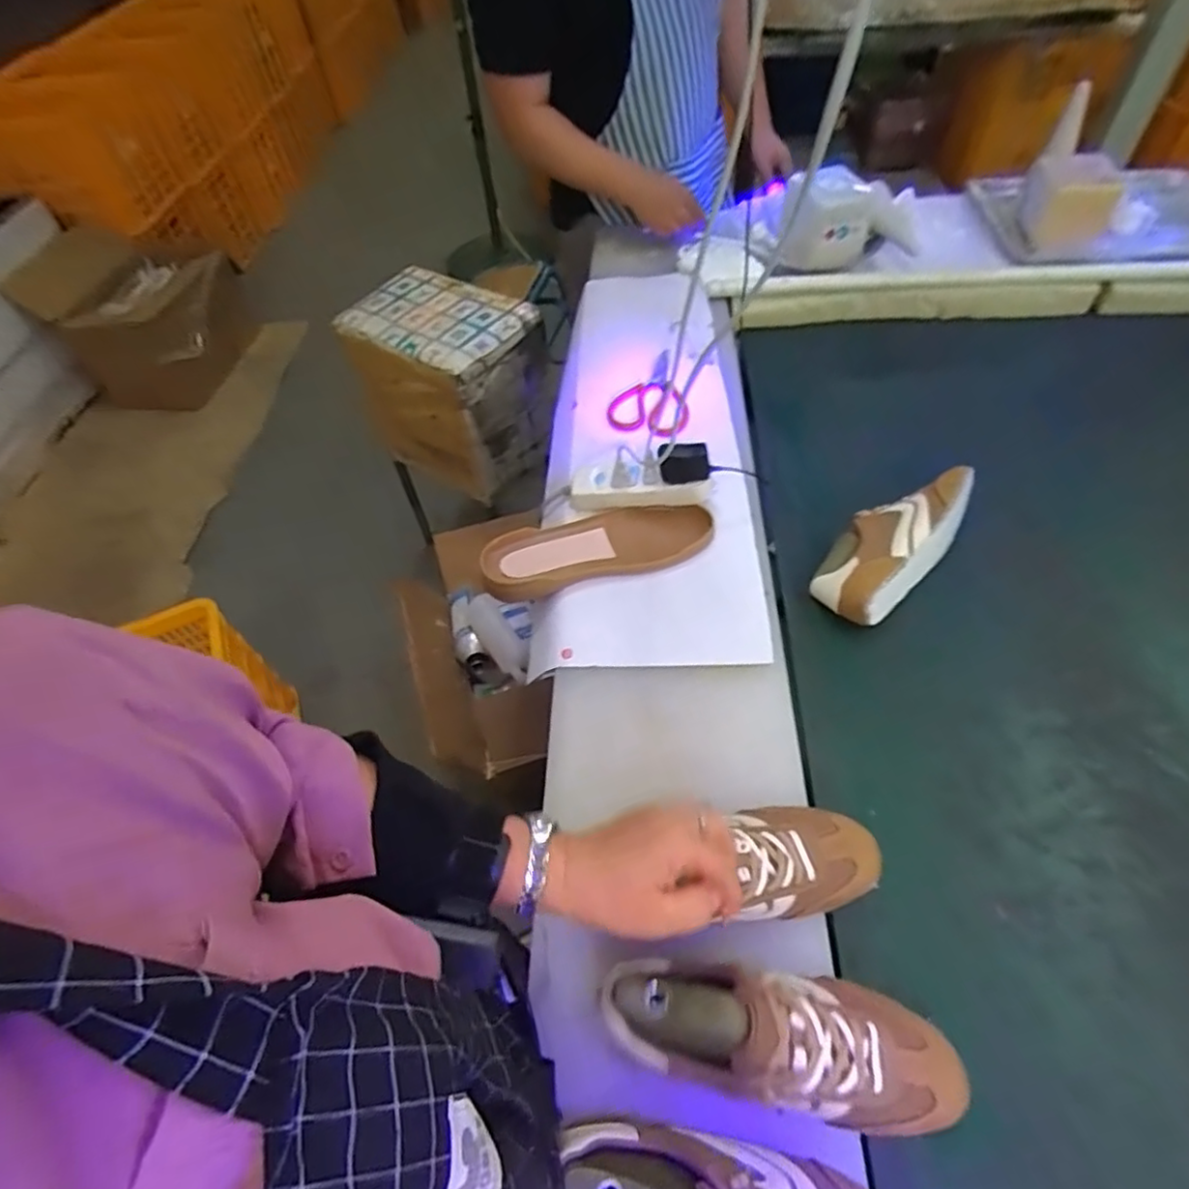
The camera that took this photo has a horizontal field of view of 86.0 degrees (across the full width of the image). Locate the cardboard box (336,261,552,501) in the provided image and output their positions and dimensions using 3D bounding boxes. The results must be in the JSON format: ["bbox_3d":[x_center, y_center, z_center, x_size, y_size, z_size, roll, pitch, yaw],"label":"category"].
[{"bbox_3d":[-0.302,-0.443,1.393,0.363,0.359,0.252,23,59,19],"label":"cardboard box"}]

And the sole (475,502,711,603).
[{"bbox_3d":[0.005,-0.060,0.755,0.265,0.034,0.092,-11,55,-4],"label":"sole"}]

